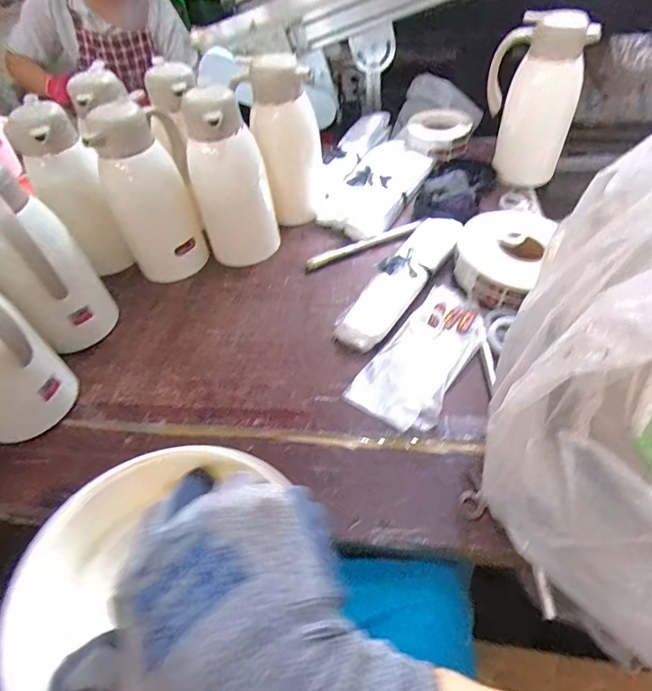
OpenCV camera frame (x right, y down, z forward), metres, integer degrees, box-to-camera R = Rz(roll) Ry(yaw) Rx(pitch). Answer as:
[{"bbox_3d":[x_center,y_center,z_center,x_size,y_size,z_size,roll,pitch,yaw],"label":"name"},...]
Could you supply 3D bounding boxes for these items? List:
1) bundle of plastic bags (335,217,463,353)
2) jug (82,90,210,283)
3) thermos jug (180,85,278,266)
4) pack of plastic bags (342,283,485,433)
[{"bbox_3d":[0.128,-0.115,0.756,0.087,0.044,0.321,27,58,26],"label":"bundle of plastic bags"},{"bbox_3d":[-0.310,-0.273,0.785,0.144,0.288,0.171,-19,50,-9],"label":"jug"},{"bbox_3d":[-0.177,-0.301,0.795,0.136,0.272,0.143,-15,50,-6],"label":"thermos jug"},{"bbox_3d":[0.149,0.011,0.670,0.124,0.012,0.265,25,57,25],"label":"pack of plastic bags"}]

